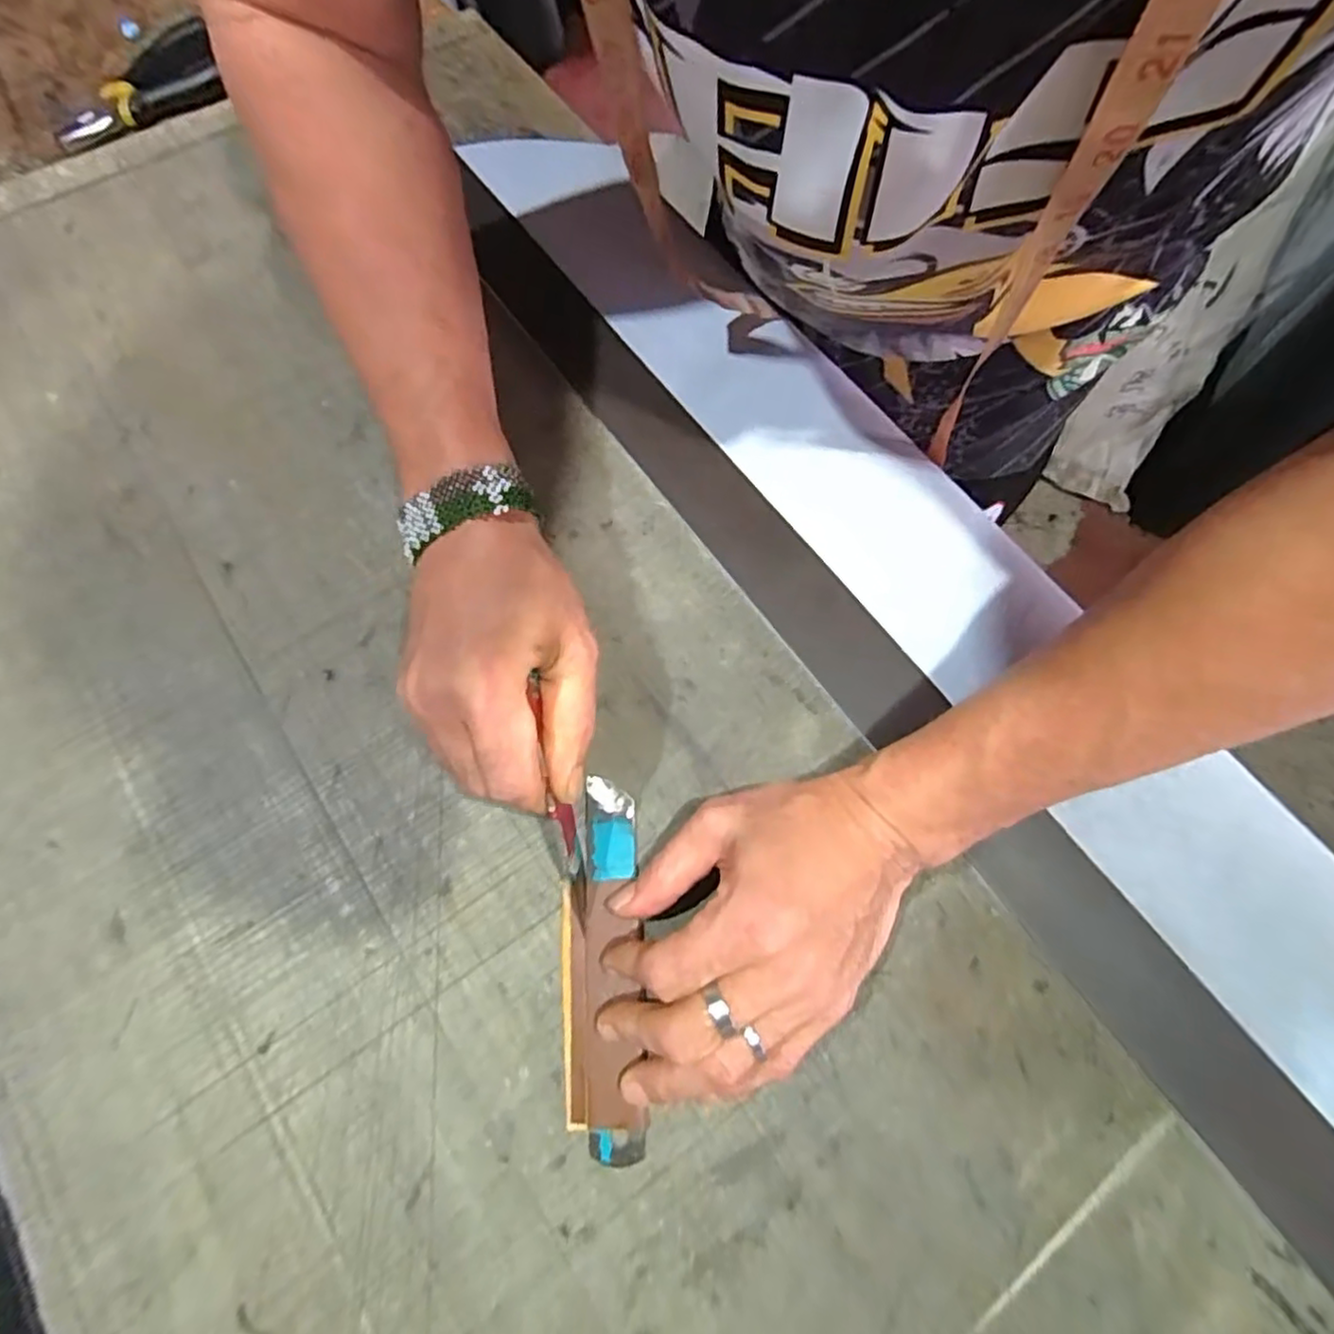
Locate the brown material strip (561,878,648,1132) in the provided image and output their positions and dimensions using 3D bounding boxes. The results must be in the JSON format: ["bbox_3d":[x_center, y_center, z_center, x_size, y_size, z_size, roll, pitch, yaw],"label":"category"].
[{"bbox_3d":[-0.031,0.149,0.300,0.034,0.004,0.101,-5,70,-2],"label":"brown material strip"}]

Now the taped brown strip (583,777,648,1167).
[{"bbox_3d":[-0.025,0.132,0.307,0.025,0.005,0.157,-2,70,-1],"label":"taped brown strip"}]

